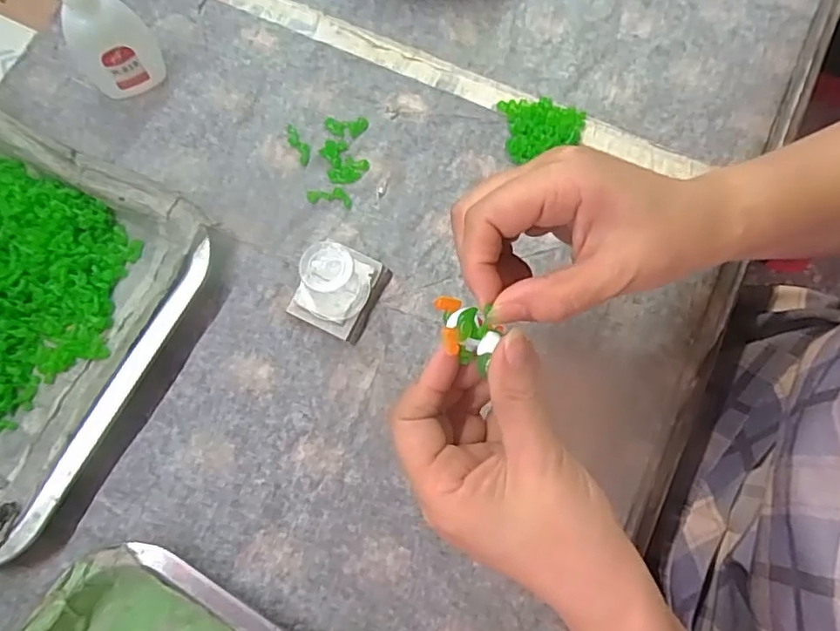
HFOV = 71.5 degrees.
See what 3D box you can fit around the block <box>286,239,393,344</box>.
[{"bbox_3d":[-0.045,-0.019,0.317,0.040,0.046,0.050,26,76,7],"label":"block"}]

